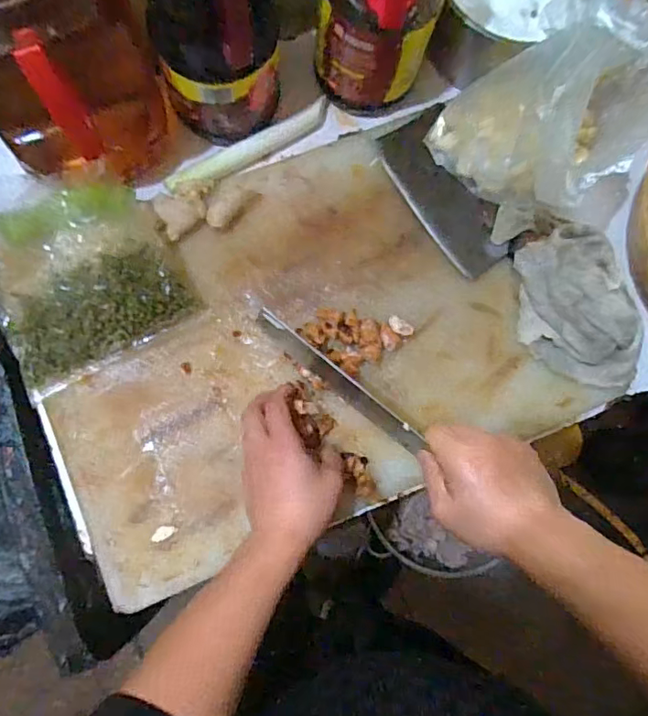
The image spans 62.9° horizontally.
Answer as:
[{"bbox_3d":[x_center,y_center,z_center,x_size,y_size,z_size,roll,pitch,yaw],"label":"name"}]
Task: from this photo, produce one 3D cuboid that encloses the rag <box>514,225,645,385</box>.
[{"bbox_3d":[0.256,-0.045,0.524,0.113,0.067,0.164,-24,85,-8],"label":"rag"}]

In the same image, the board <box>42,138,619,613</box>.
[{"bbox_3d":[-0.027,-0.019,0.525,0.475,0.021,0.348,-21,85,-8],"label":"board"}]

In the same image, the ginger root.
[{"bbox_3d":[-0.117,-0.155,0.526,0.098,0.020,0.052,-19,85,-8],"label":"ginger root"}]

